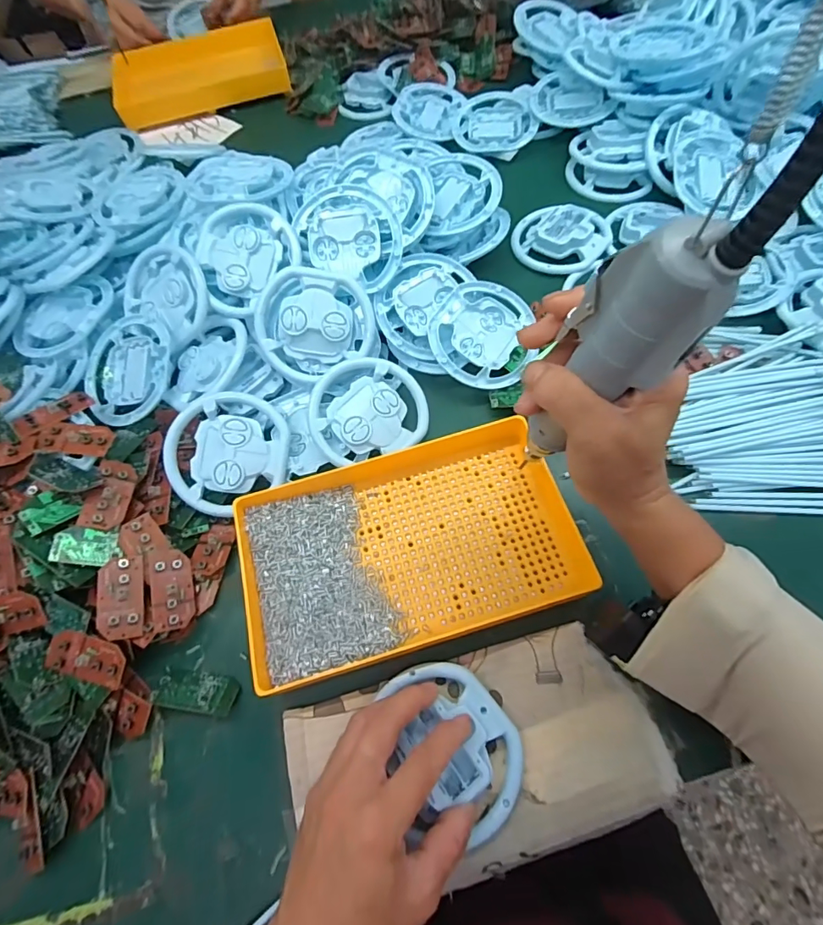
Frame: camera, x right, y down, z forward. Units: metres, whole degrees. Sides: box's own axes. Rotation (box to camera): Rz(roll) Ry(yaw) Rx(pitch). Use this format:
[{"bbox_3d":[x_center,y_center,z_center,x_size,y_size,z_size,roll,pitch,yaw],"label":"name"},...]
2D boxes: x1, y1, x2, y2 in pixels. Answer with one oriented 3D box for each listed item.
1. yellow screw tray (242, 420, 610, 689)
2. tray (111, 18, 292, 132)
[{"bbox_3d":[-0.001,0.057,0.366,0.250,0.029,0.154,-17,64,-3],"label":"yellow screw tray"},{"bbox_3d":[-0.313,-0.576,0.702,0.249,0.045,0.122,-15,64,-2],"label":"tray"}]

